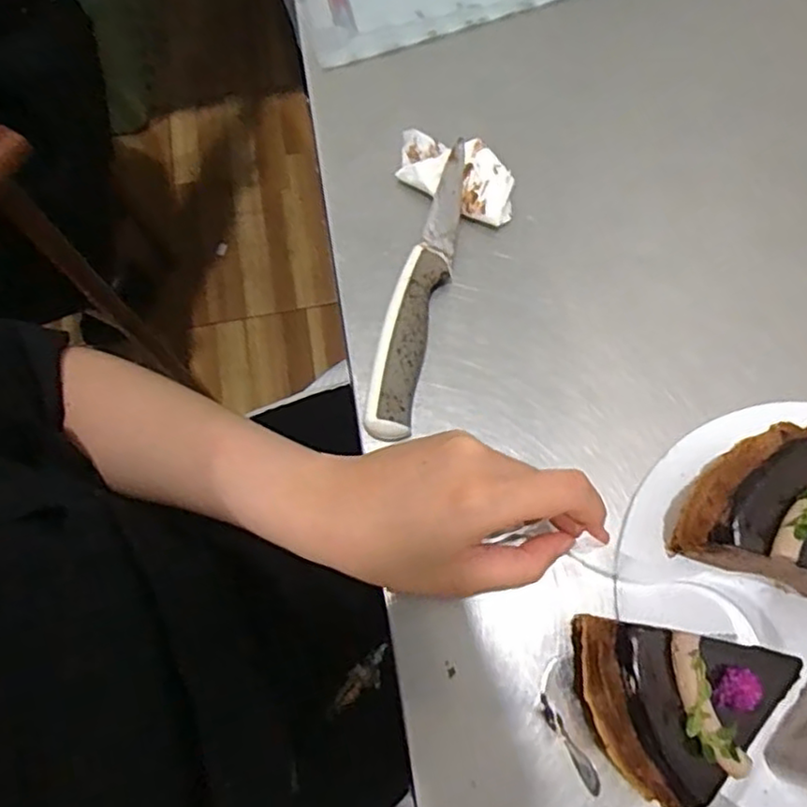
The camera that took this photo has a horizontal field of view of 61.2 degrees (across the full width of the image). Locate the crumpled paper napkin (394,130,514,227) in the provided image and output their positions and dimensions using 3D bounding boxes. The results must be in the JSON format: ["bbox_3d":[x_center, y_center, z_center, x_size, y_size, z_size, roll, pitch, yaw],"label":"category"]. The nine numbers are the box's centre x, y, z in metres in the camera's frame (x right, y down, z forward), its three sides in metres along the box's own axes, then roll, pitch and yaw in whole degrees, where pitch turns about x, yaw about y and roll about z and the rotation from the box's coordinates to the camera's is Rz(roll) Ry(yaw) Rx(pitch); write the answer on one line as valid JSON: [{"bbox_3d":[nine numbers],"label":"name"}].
[{"bbox_3d":[0.033,-0.142,0.423,0.082,0.019,0.042,35,77,11],"label":"crumpled paper napkin"}]

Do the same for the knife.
[{"bbox_3d":[0.009,-0.066,0.396,0.027,0.024,0.184,12,74,5],"label":"knife"}]

